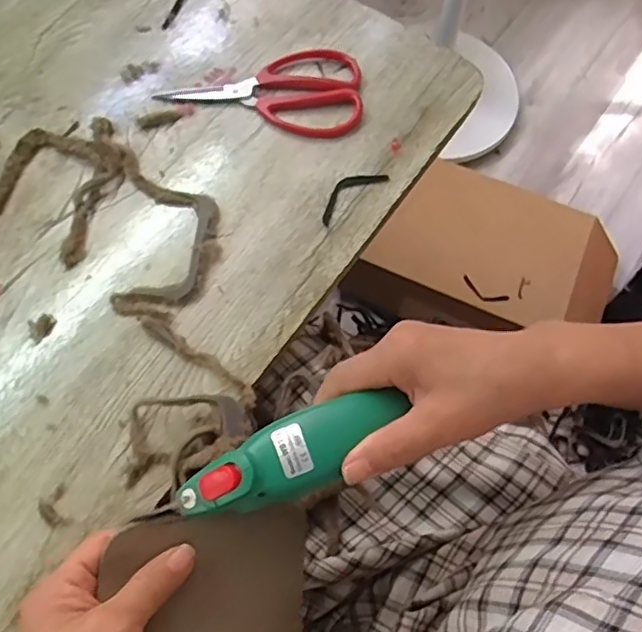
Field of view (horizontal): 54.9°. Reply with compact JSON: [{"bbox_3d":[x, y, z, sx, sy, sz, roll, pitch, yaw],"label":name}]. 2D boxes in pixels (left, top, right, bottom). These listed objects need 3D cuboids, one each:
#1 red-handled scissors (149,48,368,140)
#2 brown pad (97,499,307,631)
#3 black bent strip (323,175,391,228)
[{"bbox_3d":[-0.054,-0.207,0.571,0.183,0.013,0.089,1,65,-2],"label":"red-handled scissors"},{"bbox_3d":[-0.058,0.150,0.339,0.106,0.004,0.082,-2,82,-22],"label":"brown pad"},{"bbox_3d":[0.024,-0.106,0.534,0.075,0.005,0.025,-39,73,-18],"label":"black bent strip"}]

